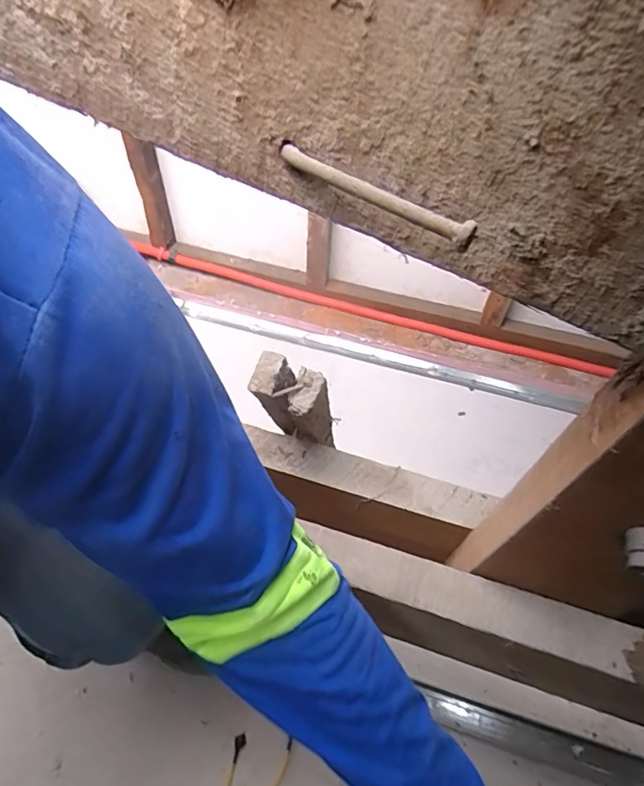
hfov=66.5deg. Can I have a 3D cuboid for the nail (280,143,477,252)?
[{"bbox_3d":[0.015,-0.065,0.160,0.075,0.006,0.005,33,58,21],"label":"nail"}]

